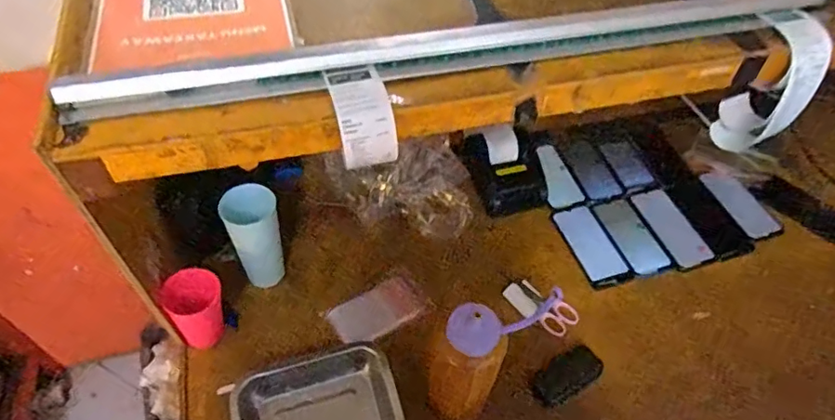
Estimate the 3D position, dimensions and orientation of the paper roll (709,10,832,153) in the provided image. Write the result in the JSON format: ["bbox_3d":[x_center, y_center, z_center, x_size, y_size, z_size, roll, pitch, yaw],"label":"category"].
[{"bbox_3d":[0.461,-0.159,0.704,0.071,0.171,0.085,-5,52,-6],"label":"paper roll"}]

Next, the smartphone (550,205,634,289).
[{"bbox_3d":[0.296,0.059,0.920,0.077,0.007,0.161,-14,53,-13],"label":"smartphone"}]

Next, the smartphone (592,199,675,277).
[{"bbox_3d":[0.372,0.043,0.934,0.072,0.007,0.161,-11,53,-11],"label":"smartphone"}]

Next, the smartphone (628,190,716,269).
[{"bbox_3d":[0.453,0.028,0.951,0.086,0.006,0.168,-13,53,-12],"label":"smartphone"}]

